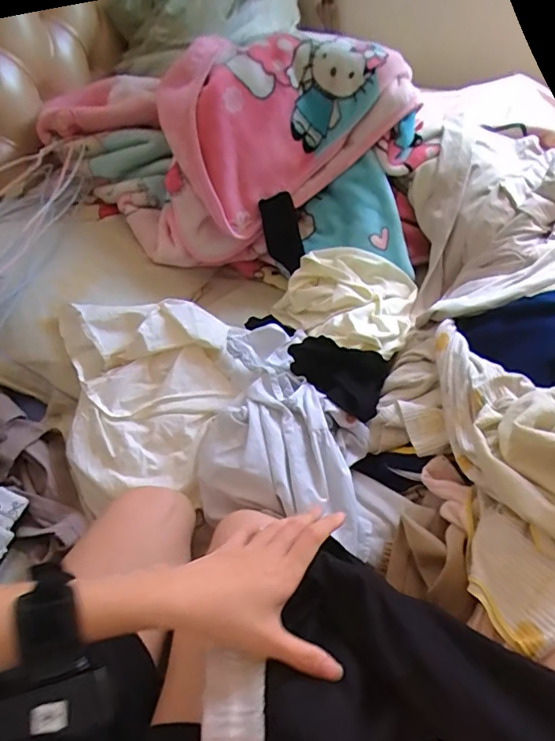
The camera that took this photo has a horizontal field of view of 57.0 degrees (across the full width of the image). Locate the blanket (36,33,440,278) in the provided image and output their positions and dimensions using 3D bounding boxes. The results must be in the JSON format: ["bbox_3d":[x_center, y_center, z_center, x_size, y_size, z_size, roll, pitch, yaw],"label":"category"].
[{"bbox_3d":[-0.066,-0.341,0.825,0.571,0.248,0.258,1,50,4],"label":"blanket"}]

